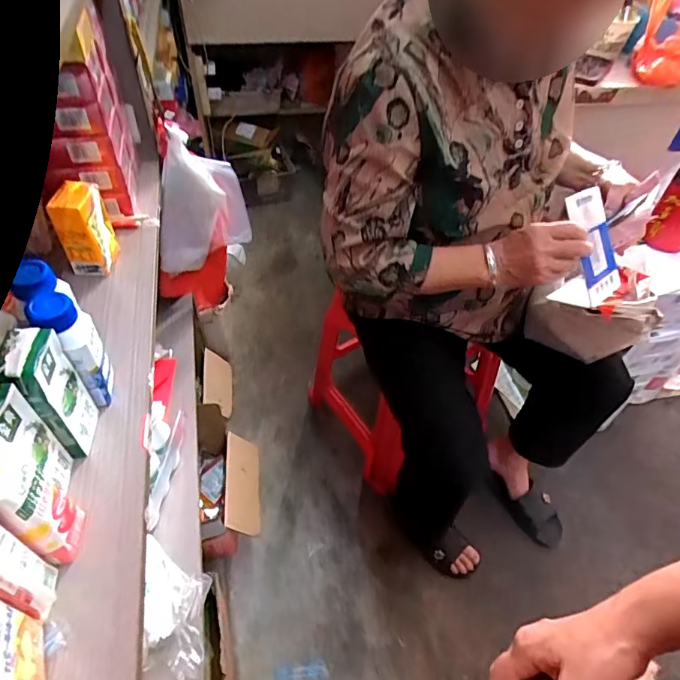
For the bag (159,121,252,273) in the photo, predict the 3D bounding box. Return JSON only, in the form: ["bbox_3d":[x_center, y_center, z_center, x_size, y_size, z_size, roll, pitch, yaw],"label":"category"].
[{"bbox_3d":[-0.274,-0.267,0.940,0.193,0.242,0.050,-25,55,-24],"label":"bag"}]

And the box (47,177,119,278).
[{"bbox_3d":[-0.336,-0.147,0.640,0.048,0.112,0.070,3,48,-2],"label":"box"}]

